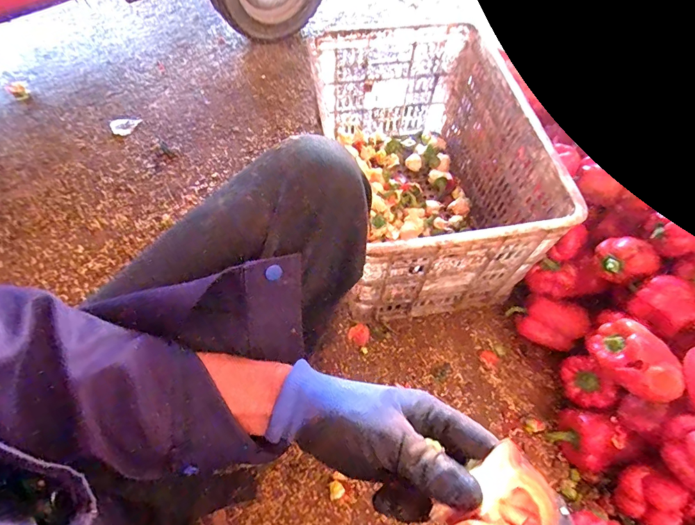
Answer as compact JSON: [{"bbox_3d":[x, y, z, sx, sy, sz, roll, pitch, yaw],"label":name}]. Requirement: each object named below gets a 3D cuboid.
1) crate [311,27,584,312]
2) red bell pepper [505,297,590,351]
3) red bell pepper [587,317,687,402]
[{"bbox_3d":[0.135,-0.182,0.790,0.352,0.299,0.514,-9,61,-7],"label":"crate"},{"bbox_3d":[0.384,0.119,0.759,0.125,0.084,0.074,24,62,11],"label":"red bell pepper"},{"bbox_3d":[0.436,0.145,0.591,0.090,0.066,0.120,-11,63,-8],"label":"red bell pepper"}]

